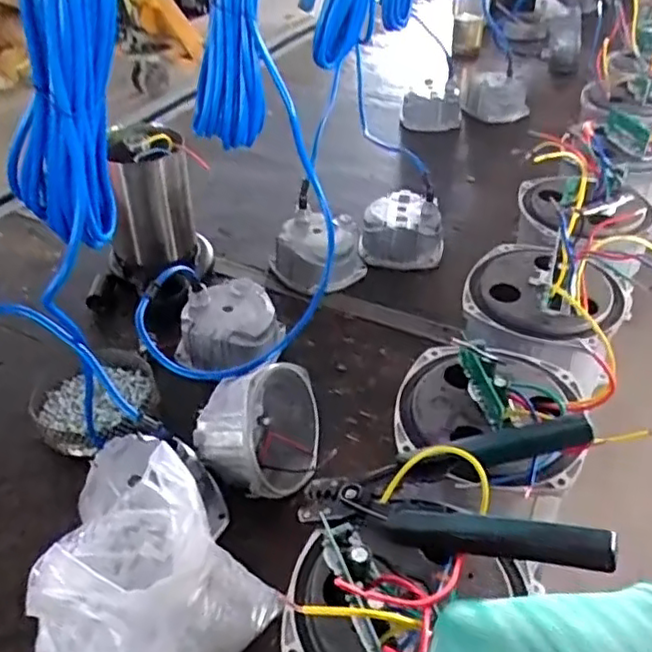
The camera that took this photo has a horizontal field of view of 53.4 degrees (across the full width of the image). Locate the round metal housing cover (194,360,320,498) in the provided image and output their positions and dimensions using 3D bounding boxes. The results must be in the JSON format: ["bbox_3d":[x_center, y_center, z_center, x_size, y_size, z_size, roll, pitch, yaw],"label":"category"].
[{"bbox_3d":[-0.070,0.108,0.675,0.079,0.130,0.132,-9,73,30],"label":"round metal housing cover"}]

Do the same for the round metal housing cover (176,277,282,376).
[{"bbox_3d":[-0.118,0.007,0.836,0.111,0.077,0.125,22,46,28],"label":"round metal housing cover"}]

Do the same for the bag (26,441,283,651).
[{"bbox_3d":[-0.148,0.223,0.507,0.152,0.172,0.208,10,41,16],"label":"bag"}]

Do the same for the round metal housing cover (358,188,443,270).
[{"bbox_3d":[0.120,-0.150,1.008,0.117,0.084,0.118,-2,39,2],"label":"round metal housing cover"}]

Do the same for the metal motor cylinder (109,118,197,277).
[{"bbox_3d":[-0.255,-0.162,0.940,0.126,0.236,0.108,-13,40,-12],"label":"metal motor cylinder"}]

